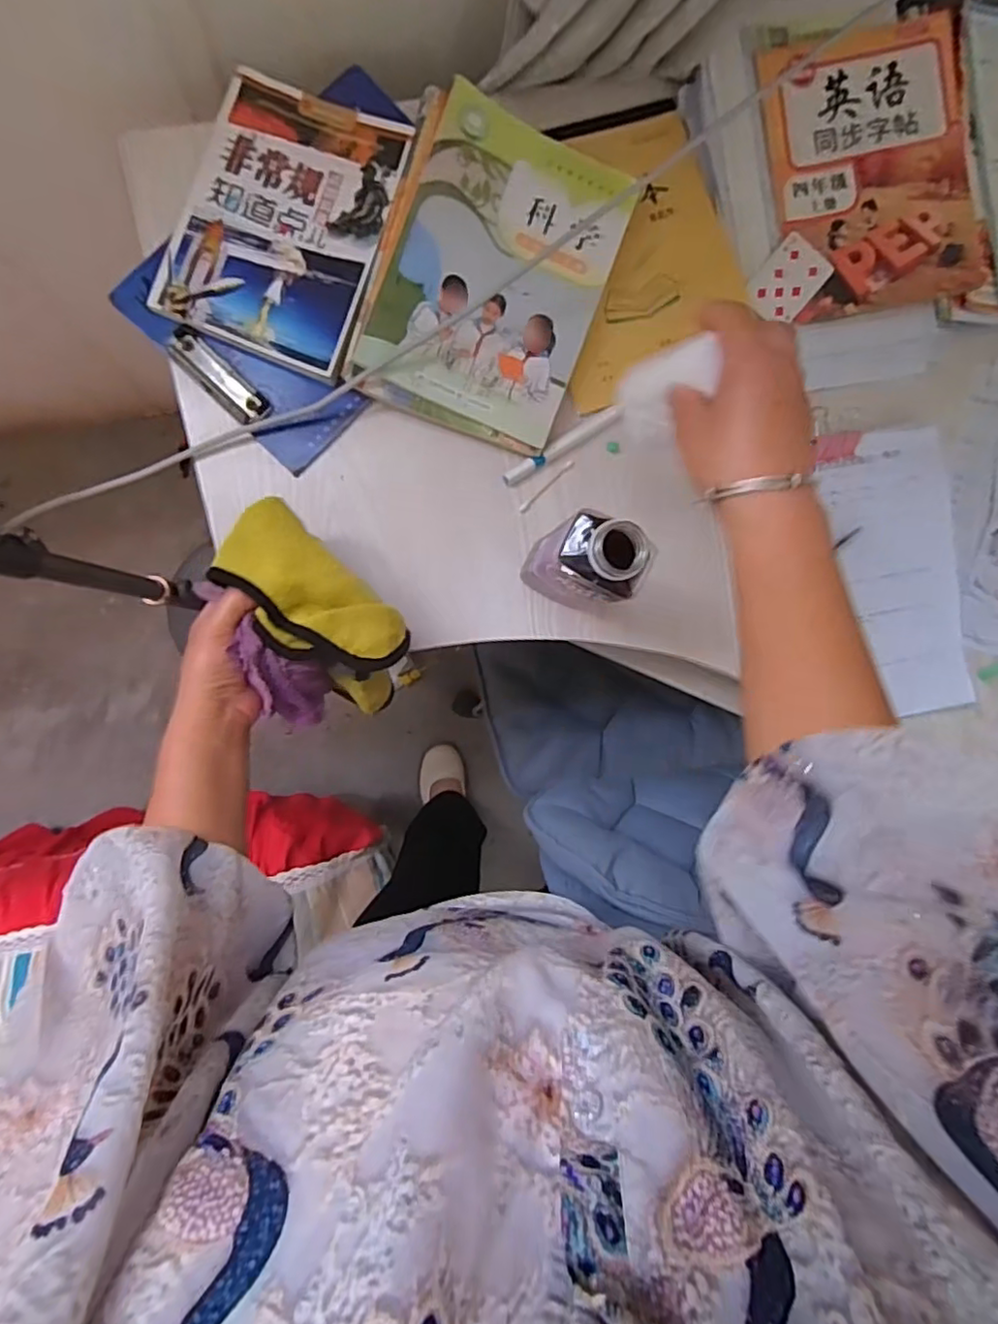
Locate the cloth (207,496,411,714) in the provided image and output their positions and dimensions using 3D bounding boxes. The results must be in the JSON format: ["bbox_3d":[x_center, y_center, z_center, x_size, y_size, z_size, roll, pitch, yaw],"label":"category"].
[{"bbox_3d":[-0.138,-0.036,0.500,0.085,0.066,0.189,-40,112,-3],"label":"cloth"}]

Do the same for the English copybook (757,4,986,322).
[{"bbox_3d":[0.367,-0.478,0.607,0.193,0.013,0.258,-11,94,2],"label":"English copybook"}]

